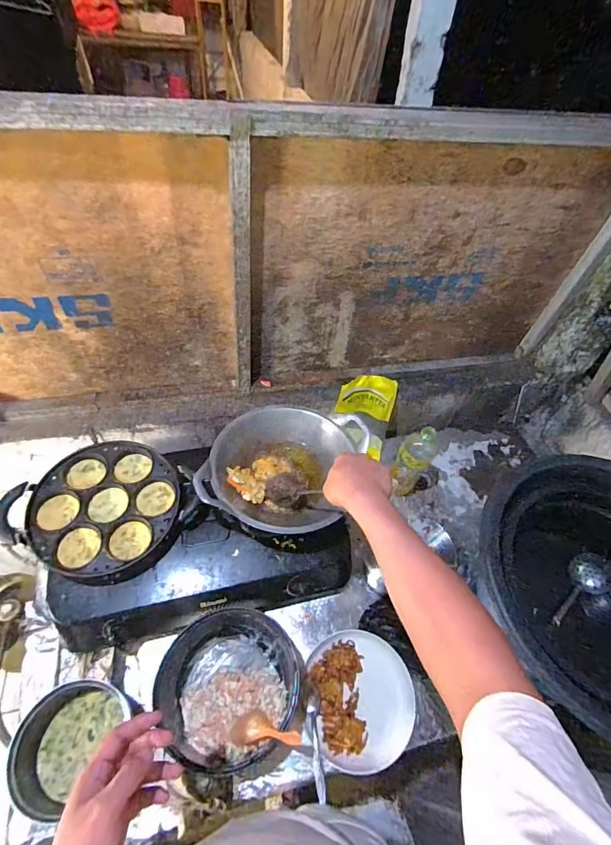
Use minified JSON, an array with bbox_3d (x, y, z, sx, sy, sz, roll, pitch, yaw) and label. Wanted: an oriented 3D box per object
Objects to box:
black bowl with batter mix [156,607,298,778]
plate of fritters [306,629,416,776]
[{"bbox_3d":[-0.140,0.482,0.731,0.220,0.102,0.223,-6,54,-10],"label":"black bowl with batter mix"},{"bbox_3d":[0.112,0.525,0.775,0.193,0.031,0.219,-10,55,-13],"label":"plate of fritters"}]

